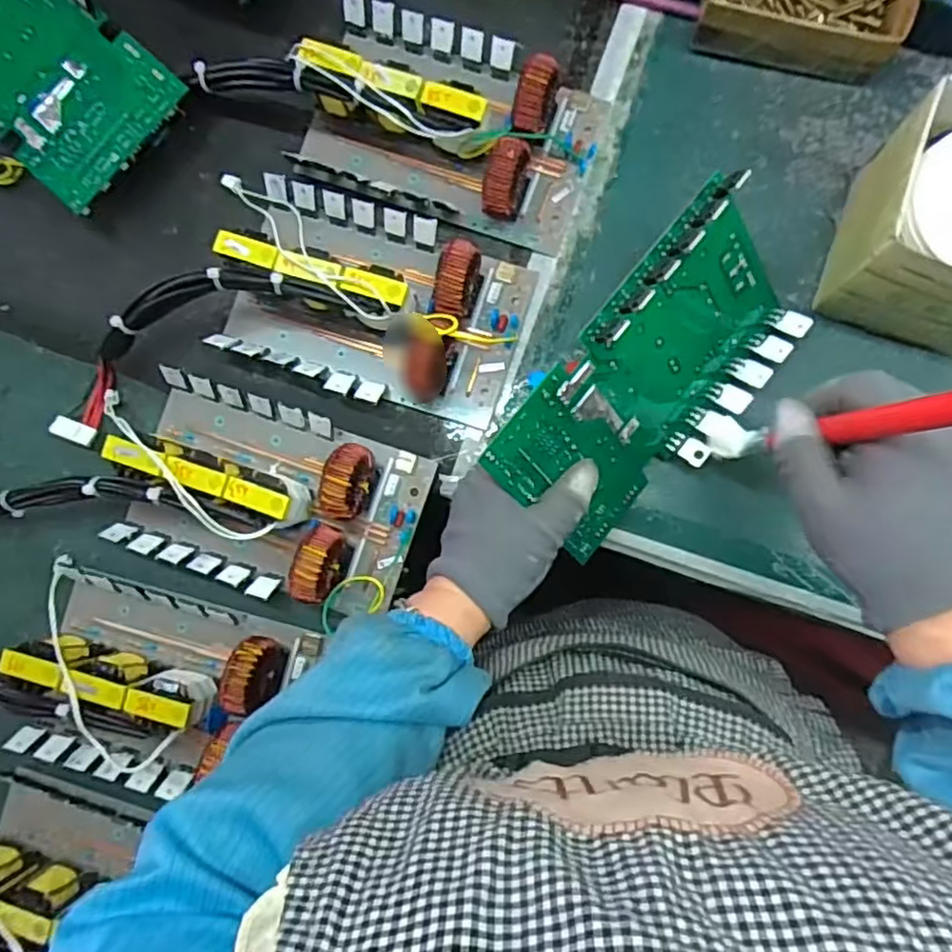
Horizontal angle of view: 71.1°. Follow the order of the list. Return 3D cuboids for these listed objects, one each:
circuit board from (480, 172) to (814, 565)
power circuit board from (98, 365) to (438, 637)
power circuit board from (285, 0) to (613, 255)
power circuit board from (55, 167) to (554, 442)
[{"bbox_3d":[0.116,-0.060,0.422,0.224,0.027,0.123,-52,128,-5],"label":"circuit board"},{"bbox_3d":[-0.149,0.015,0.467,0.215,0.070,0.133,18,86,5],"label":"power circuit board"},{"bbox_3d":[-0.018,-0.260,0.474,0.208,0.059,0.130,20,87,5],"label":"power circuit board"},{"bbox_3d":[-0.085,-0.129,0.475,0.235,0.072,0.135,20,87,5],"label":"power circuit board"}]

